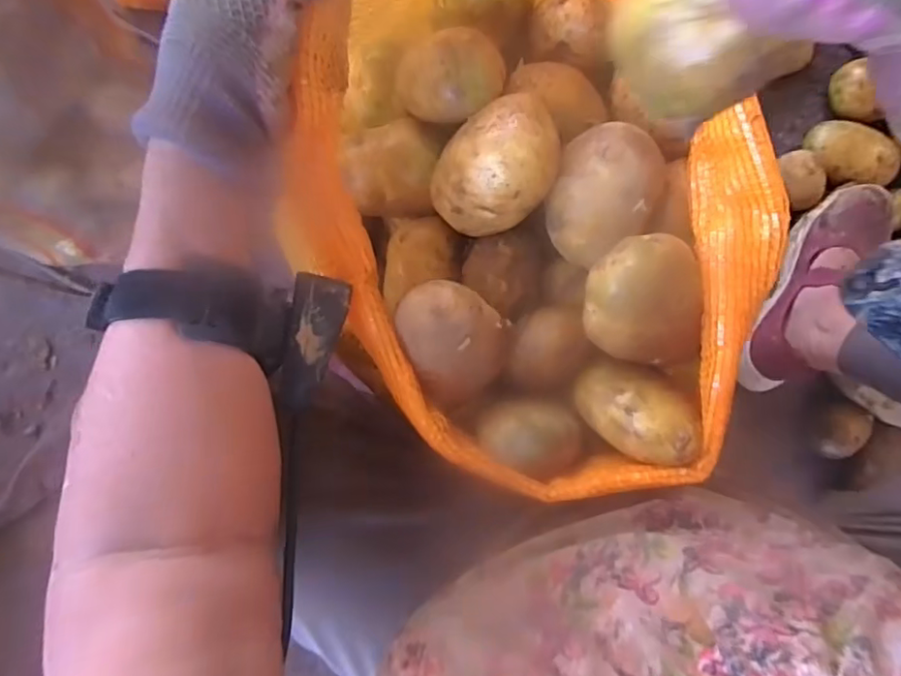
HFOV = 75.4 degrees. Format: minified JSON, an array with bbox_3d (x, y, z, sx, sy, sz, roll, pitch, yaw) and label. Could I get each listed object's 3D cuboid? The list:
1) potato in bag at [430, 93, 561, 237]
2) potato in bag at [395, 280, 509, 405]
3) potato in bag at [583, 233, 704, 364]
[{"bbox_3d":[0.027,-0.094,0.329,0.073,0.069,0.056,-40,92,0],"label":"potato in bag"},{"bbox_3d":[0.002,0.002,0.334,0.053,0.057,0.068,-22,92,-1],"label":"potato in bag"},{"bbox_3d":[0.102,-0.016,0.310,0.062,0.055,0.070,-11,91,-1],"label":"potato in bag"}]

